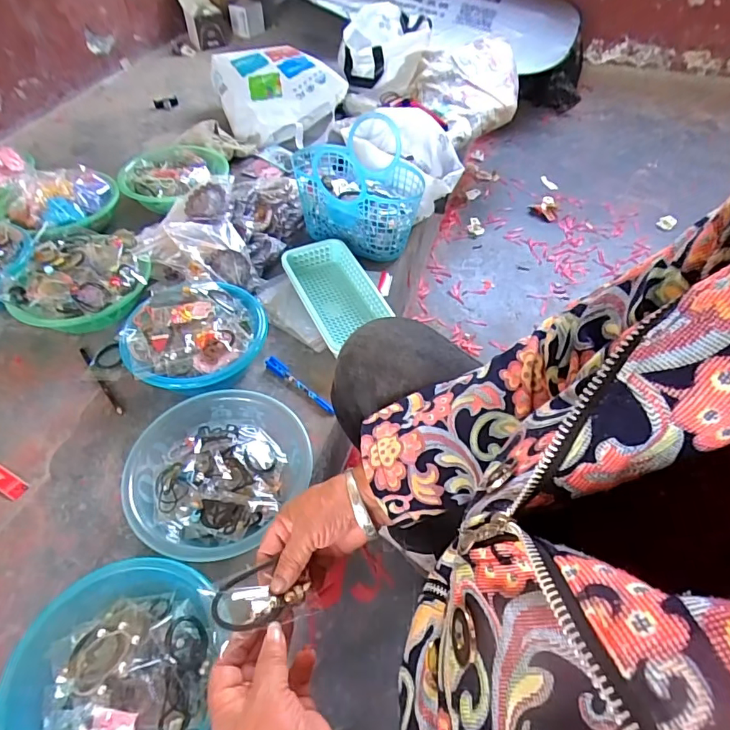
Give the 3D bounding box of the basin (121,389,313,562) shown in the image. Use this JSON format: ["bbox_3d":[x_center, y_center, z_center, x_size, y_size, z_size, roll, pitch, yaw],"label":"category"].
[{"bbox_3d":[-0.205,0.148,0.673,0.214,0.068,0.240,24,51,18],"label":"basin"}]

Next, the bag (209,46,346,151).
[{"bbox_3d":[-0.258,-0.819,1.440,0.329,0.139,0.405,-13,49,-14],"label":"bag"}]

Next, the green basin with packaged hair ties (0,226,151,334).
[{"bbox_3d":[-0.524,-0.150,0.897,0.233,0.101,0.245,1,48,-1],"label":"green basin with packaged hair ties"}]

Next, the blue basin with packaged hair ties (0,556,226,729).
[{"bbox_3d":[-0.257,0.338,0.517,0.215,0.077,0.224,-2,48,-4],"label":"blue basin with packaged hair ties"}]

